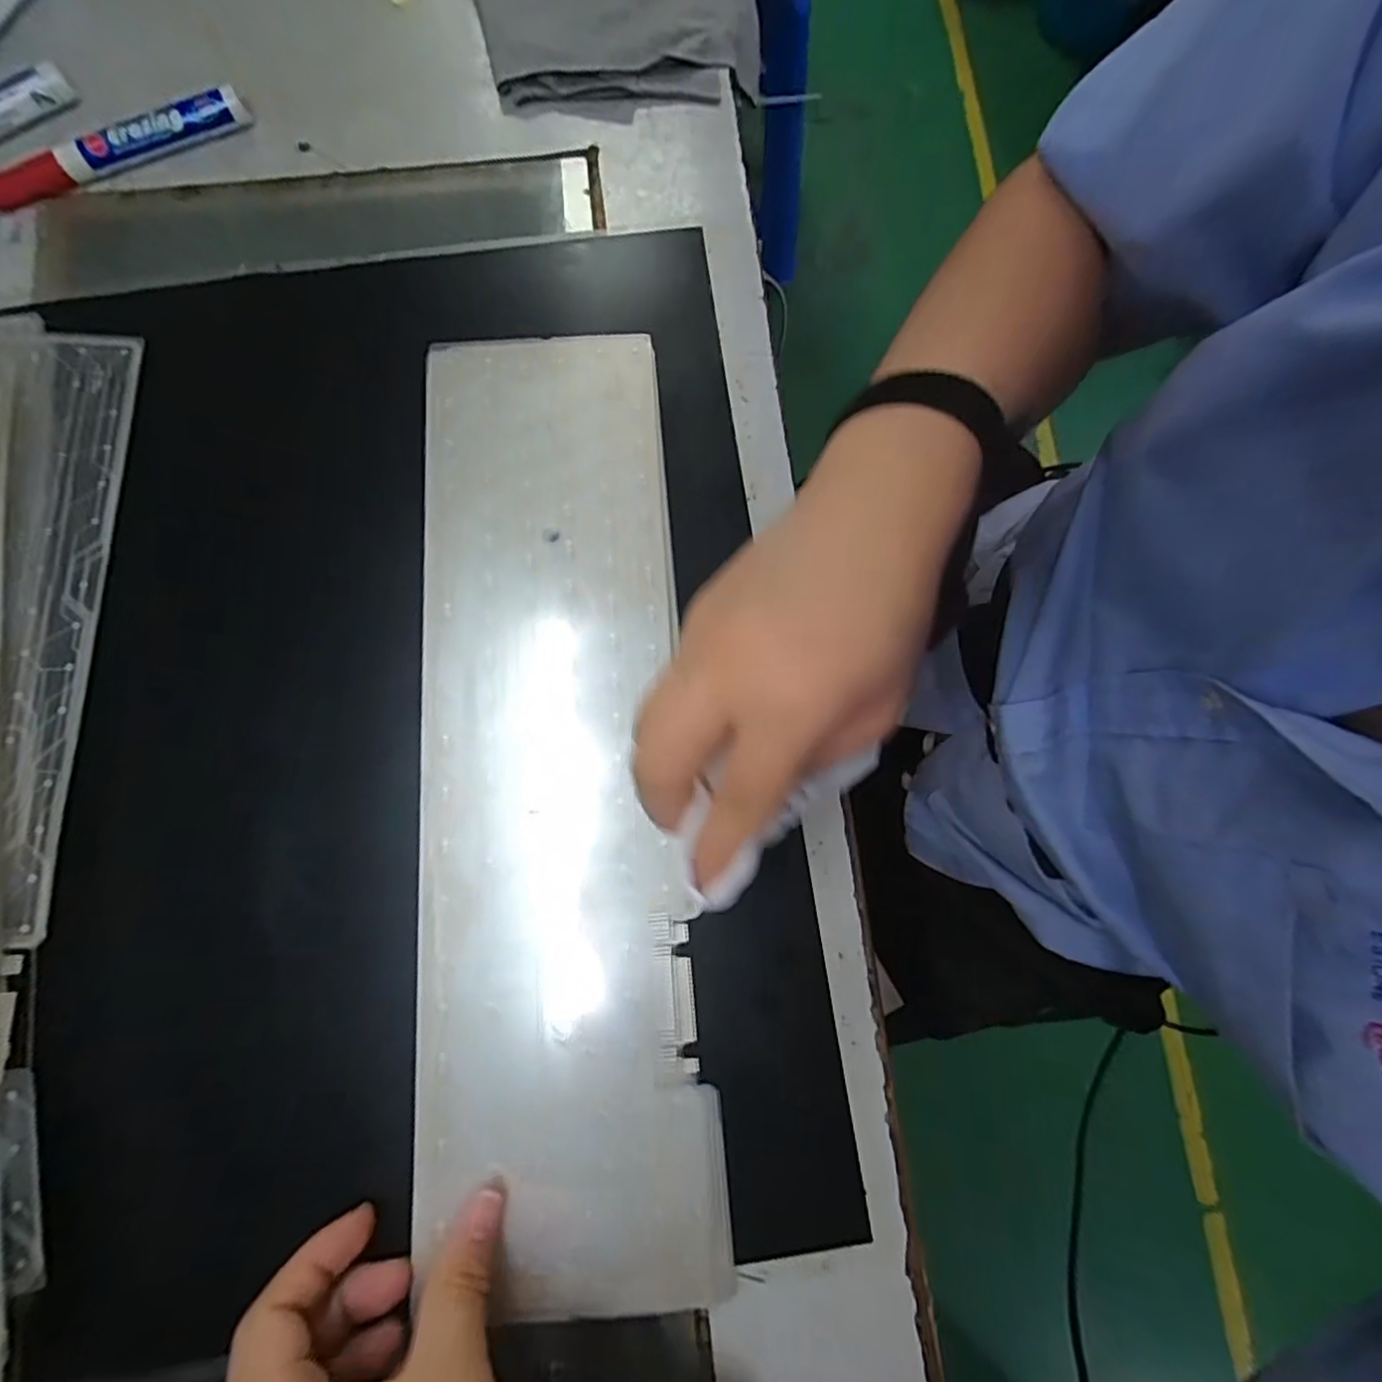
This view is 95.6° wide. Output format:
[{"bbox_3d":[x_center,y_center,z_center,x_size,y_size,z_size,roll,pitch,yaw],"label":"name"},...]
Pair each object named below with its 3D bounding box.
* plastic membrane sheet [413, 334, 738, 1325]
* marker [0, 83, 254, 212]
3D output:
[{"bbox_3d":[-0.060,0.029,0.276,0.115,0.008,0.412,-5,79,-1],"label":"plastic membrane sheet"},{"bbox_3d":[-0.309,-0.292,0.336,0.143,0.016,0.019,-25,80,-6],"label":"marker"}]

